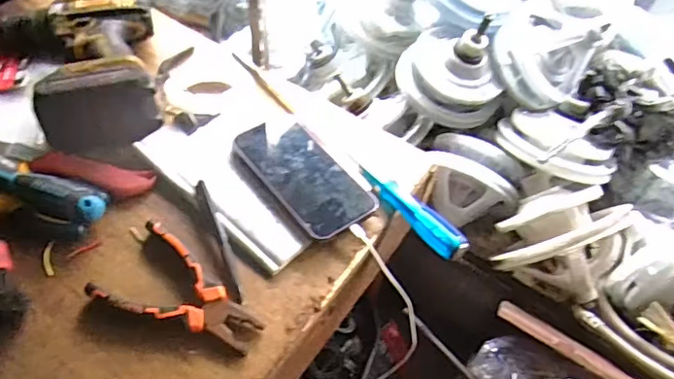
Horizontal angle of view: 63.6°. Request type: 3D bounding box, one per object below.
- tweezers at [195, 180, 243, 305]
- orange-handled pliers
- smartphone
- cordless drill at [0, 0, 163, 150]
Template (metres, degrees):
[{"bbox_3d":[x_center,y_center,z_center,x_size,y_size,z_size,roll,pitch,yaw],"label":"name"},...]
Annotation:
[{"bbox_3d":[-0.112,0.043,0.513,0.011,0.011,0.131,-16,54,-18],"label":"tweezers"},{"bbox_3d":[-0.135,0.093,0.474,0.144,0.022,0.082,28,54,16],"label":"orange-handled pliers"},{"bbox_3d":[-0.034,-0.018,0.566,0.075,0.012,0.156,-29,59,-26],"label":"smartphone"},{"bbox_3d":[-0.306,-0.142,0.609,0.187,0.070,0.209,-9,53,-13],"label":"cordless drill"}]

